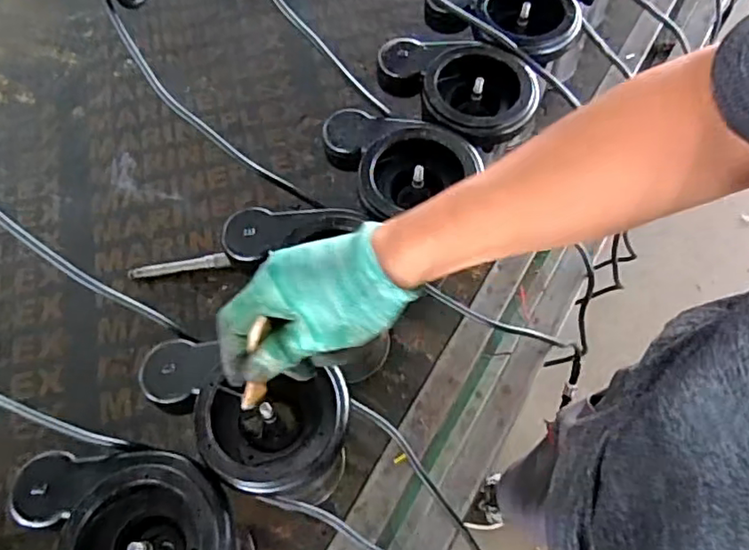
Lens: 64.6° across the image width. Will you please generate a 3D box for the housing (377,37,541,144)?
[{"bbox_3d":[0.083,-0.190,0.623,0.169,0.052,0.120,13,63,8],"label":"housing"}]

